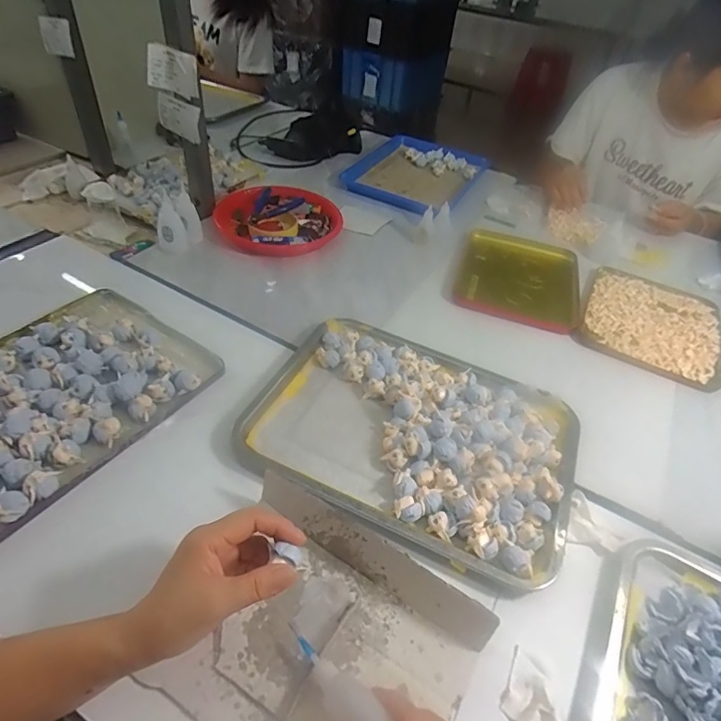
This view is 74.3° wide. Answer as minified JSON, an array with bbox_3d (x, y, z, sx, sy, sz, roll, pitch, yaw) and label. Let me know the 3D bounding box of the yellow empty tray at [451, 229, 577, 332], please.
[{"bbox_3d":[0.281,-0.151,0.839,0.201,0.030,0.244,16,44,9],"label":"yellow empty tray"}]

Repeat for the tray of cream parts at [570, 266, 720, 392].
[{"bbox_3d":[0.474,-0.063,0.780,0.206,0.026,0.256,24,46,17],"label":"tray of cream parts"}]

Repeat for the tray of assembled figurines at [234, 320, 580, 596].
[{"bbox_3d":[0.062,0.070,0.539,0.354,0.040,0.267,21,45,14],"label":"tray of assembled figurines"}]

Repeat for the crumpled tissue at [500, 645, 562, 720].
[{"bbox_3d":[0.130,0.264,0.363,0.038,0.016,0.082,-1,29,-8],"label":"crumpled tissue"}]

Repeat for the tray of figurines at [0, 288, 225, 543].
[{"bbox_3d":[-0.348,0.028,0.534,0.246,0.028,0.304,30,48,22],"label":"tray of figurines"}]

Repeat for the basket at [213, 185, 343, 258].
[{"bbox_3d":[-0.146,-0.253,0.852,0.214,0.049,0.192,-3,45,-11],"label":"basket"}]

